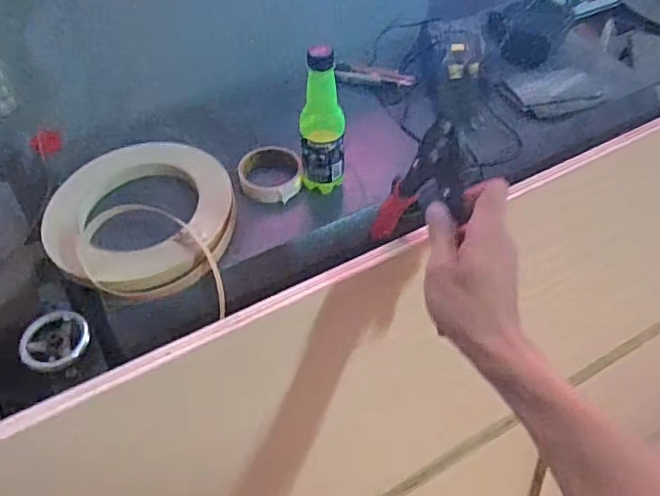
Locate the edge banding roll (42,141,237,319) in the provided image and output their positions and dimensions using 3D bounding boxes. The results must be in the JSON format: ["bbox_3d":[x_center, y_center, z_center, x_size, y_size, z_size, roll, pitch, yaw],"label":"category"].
[{"bbox_3d":[-0.233,-0.049,0.697,0.222,0.051,0.226,-1,51,1],"label":"edge banding roll"}]

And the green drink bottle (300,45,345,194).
[{"bbox_3d":[-0.009,-0.149,0.698,0.053,0.188,0.050,2,51,3],"label":"green drink bottle"}]

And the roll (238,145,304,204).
[{"bbox_3d":[-0.079,-0.100,0.764,0.083,0.031,0.100,-6,52,-4],"label":"roll"}]

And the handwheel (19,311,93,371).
[{"bbox_3d":[-0.298,0.098,0.610,0.070,0.021,0.061,-36,59,-24],"label":"handwheel"}]

